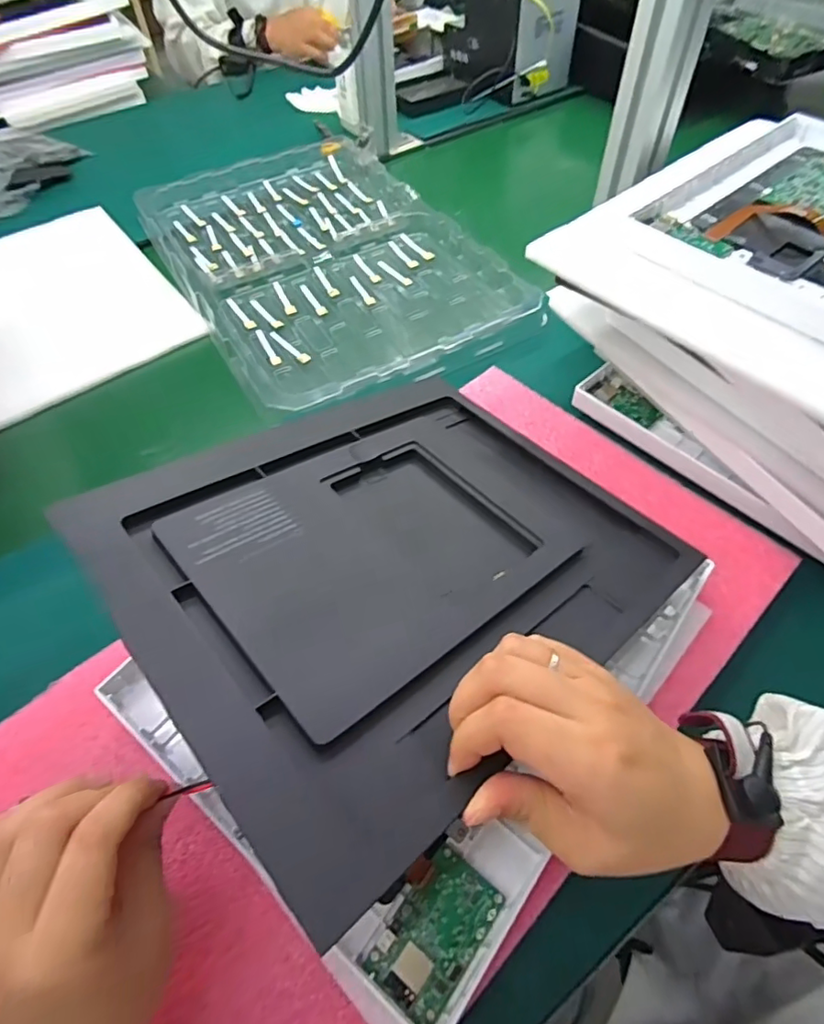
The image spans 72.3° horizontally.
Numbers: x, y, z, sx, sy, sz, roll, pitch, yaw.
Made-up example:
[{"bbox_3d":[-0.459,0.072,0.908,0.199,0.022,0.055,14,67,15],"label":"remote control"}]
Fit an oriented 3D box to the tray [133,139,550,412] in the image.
[{"bbox_3d":[-0.110,-0.305,0.660,0.303,0.034,0.482,-25,58,-16],"label":"tray"}]

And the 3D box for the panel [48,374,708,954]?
[{"bbox_3d":[-0.009,0.015,0.336,0.294,0.020,0.257,-27,57,-36],"label":"panel"}]

